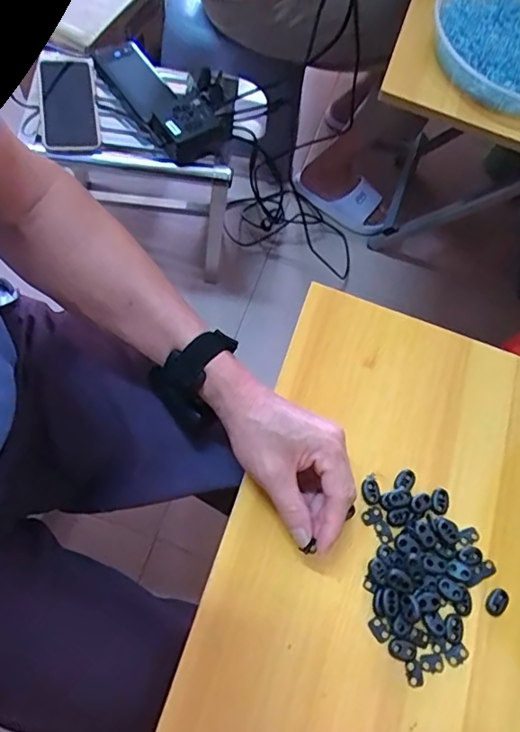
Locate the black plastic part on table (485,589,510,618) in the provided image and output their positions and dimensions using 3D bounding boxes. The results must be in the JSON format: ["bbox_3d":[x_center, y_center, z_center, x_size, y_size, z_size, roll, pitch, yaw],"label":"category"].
[{"bbox_3d":[0.196,0.196,0.443,0.017,0.006,0.022,33,68,6],"label":"black plastic part on table"}]

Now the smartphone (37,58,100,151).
[{"bbox_3d":[-0.288,-0.394,0.803,0.081,0.011,0.151,-4,79,-19],"label":"smartphone"}]

